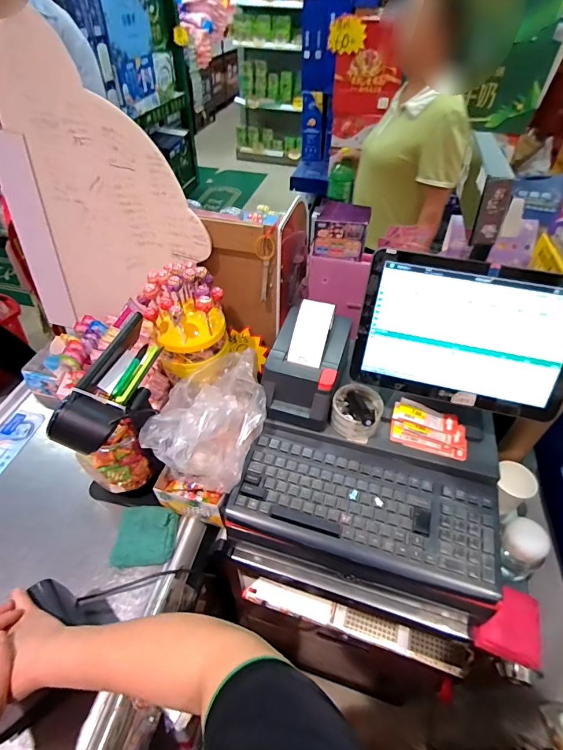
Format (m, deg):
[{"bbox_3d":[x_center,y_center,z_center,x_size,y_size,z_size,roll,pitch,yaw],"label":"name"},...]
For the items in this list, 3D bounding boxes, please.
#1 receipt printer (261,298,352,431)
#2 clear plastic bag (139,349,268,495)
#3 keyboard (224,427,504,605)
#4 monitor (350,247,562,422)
[{"bbox_3d":[0.043,-0.020,0.669,0.132,0.147,0.181,14,47,10],"label":"receipt printer"},{"bbox_3d":[-0.117,0.078,0.664,0.179,0.141,0.239,6,47,3],"label":"clear plastic bag"},{"bbox_3d":[0.123,0.199,0.588,0.384,0.040,0.170,14,48,11],"label":"keyboard"},{"bbox_3d":[0.261,-0.055,0.543,0.292,0.198,0.023,13,19,12],"label":"monitor"}]

